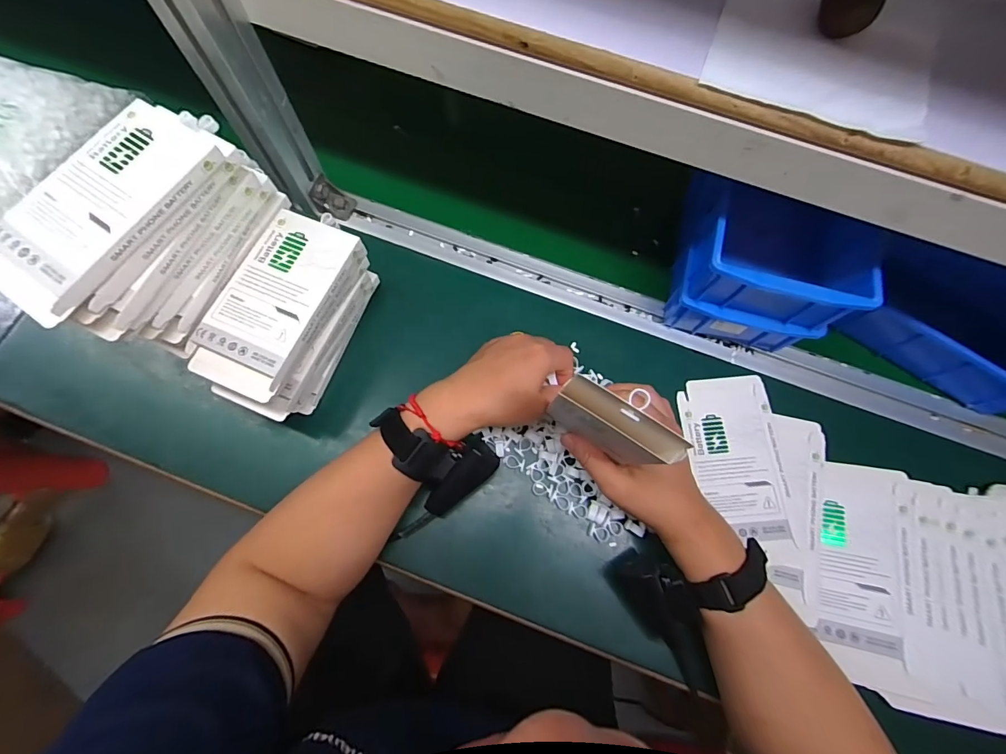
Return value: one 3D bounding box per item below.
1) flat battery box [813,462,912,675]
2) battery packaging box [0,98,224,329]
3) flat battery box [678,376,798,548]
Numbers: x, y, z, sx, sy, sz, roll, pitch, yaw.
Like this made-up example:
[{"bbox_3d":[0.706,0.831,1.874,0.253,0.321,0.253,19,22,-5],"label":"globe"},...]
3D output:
[{"bbox_3d":[0.315,0.160,0.389,0.071,0.011,0.159,6,74,20],"label":"flat battery box"},{"bbox_3d":[-0.265,-0.112,0.287,0.080,0.016,0.150,35,74,8],"label":"battery packaging box"},{"bbox_3d":[0.220,0.074,0.418,0.080,0.010,0.150,-2,72,-3],"label":"flat battery box"}]

